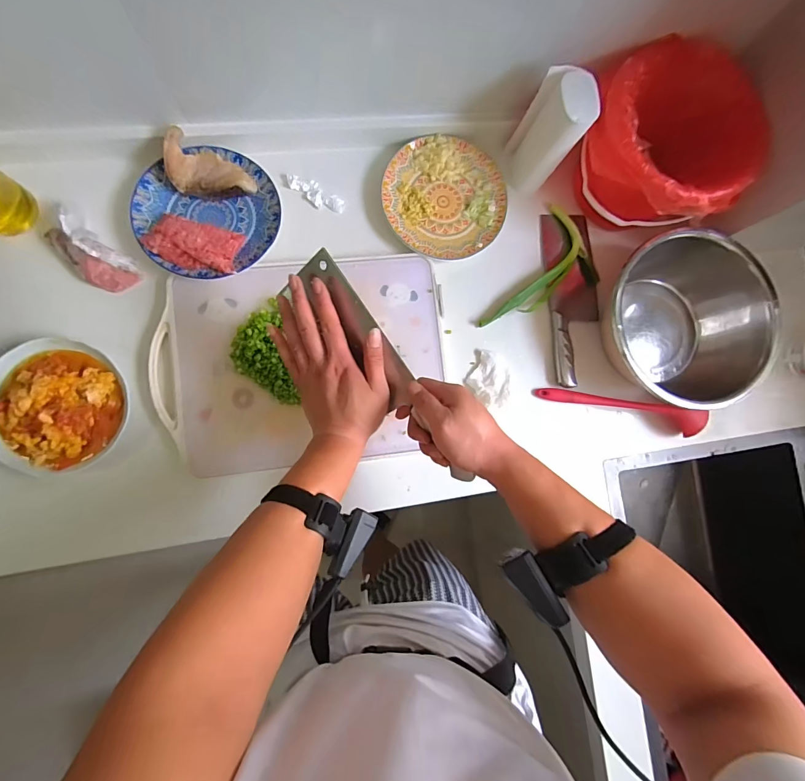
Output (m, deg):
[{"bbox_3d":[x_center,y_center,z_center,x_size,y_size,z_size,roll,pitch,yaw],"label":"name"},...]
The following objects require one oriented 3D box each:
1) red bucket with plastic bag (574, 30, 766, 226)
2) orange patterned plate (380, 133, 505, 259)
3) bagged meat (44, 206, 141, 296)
[{"bbox_3d":[0.407,-0.380,0.614,0.255,0.158,0.232,0,86,-7],"label":"red bucket with plastic bag"},{"bbox_3d":[0.070,-0.316,0.644,0.195,0.017,0.200,0,86,-7],"label":"orange patterned plate"},{"bbox_3d":[-0.453,-0.195,0.563,0.120,0.056,0.062,38,83,-3],"label":"bagged meat"}]

